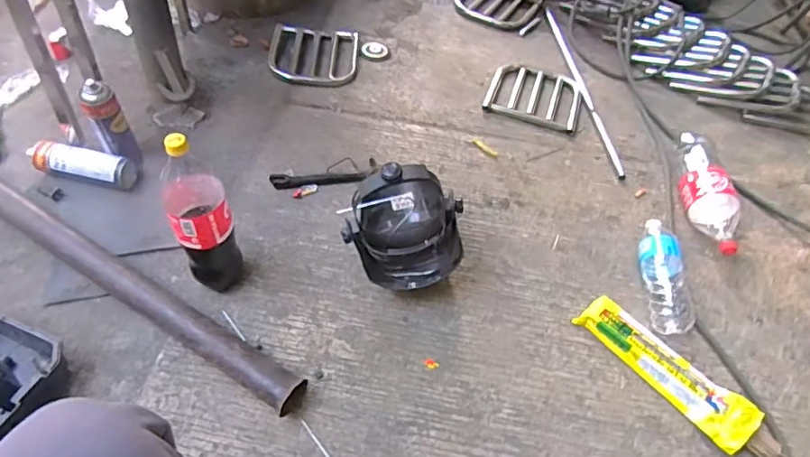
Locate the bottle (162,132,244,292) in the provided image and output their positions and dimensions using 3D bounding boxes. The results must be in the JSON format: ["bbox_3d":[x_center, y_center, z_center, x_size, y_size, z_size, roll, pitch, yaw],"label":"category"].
[{"bbox_3d":[-0.335,-0.002,0.900,0.089,0.320,0.078,-15,54,-17],"label":"bottle"}]

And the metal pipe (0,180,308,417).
[{"bbox_3d":[-0.594,0.052,1.010,1.003,0.050,0.071,28,54,17],"label":"metal pipe"}]

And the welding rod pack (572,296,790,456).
[{"bbox_3d":[0.482,0.261,0.956,0.079,0.049,0.375,-31,60,-27],"label":"welding rod pack"}]

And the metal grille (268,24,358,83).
[{"bbox_3d":[-0.250,-0.483,1.493,0.241,0.022,0.235,-2,51,-7],"label":"metal grille"}]

